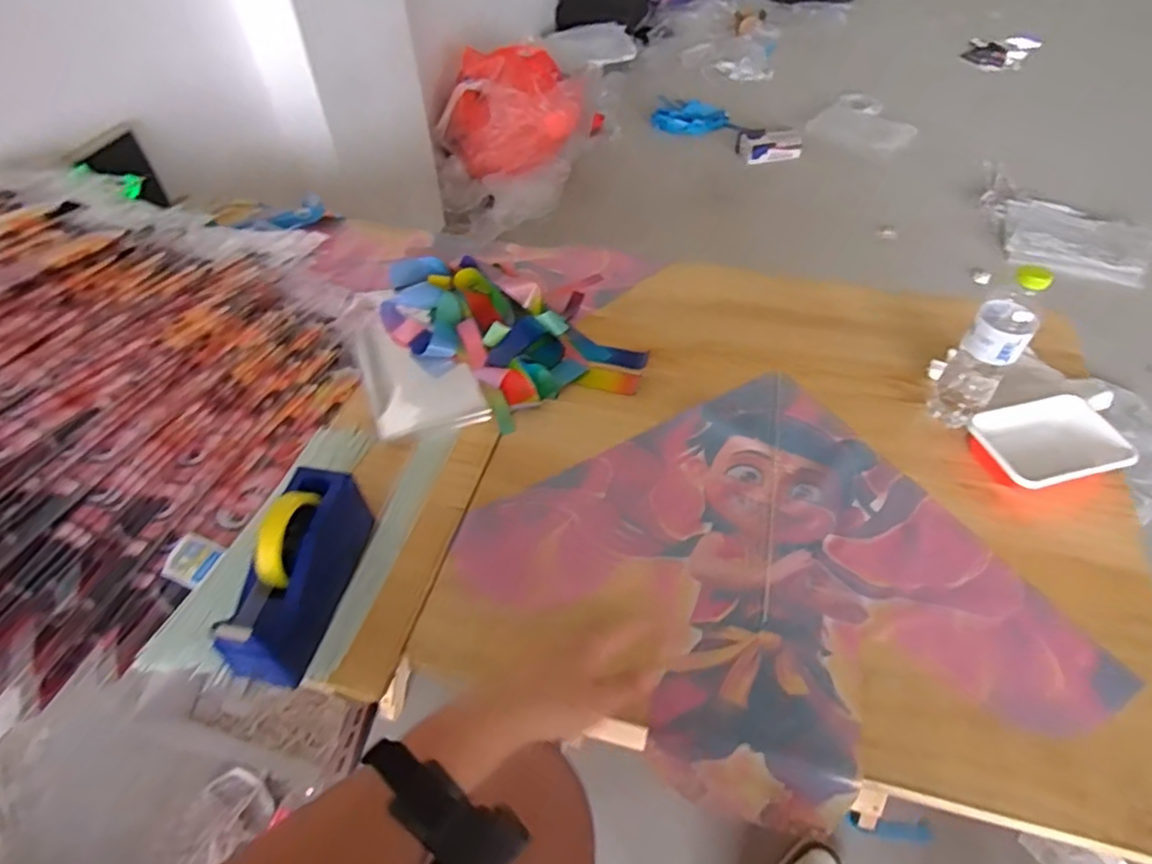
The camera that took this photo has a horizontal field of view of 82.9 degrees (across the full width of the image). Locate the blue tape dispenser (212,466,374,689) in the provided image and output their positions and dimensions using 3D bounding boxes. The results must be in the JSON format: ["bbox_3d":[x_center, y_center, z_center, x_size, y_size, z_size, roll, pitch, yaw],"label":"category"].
[{"bbox_3d":[-0.284,0.140,0.674,0.065,0.131,0.204,10,51,10],"label":"blue tape dispenser"}]

